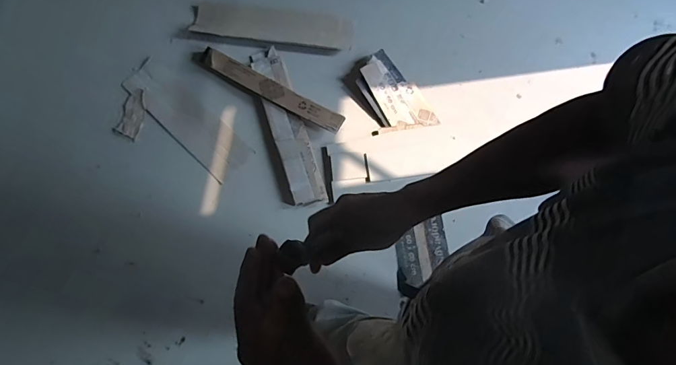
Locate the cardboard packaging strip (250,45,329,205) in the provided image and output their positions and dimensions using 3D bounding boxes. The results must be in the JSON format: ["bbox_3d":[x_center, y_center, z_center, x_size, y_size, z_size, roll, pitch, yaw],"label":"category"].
[{"bbox_3d":[-0.185,-0.212,1.426,0.121,0.024,0.616,-18,74,-4],"label":"cardboard packaging strip"}]

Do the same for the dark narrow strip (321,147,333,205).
[{"bbox_3d":[-0.034,-0.033,1.372,0.029,0.014,0.196,-7,74,-1],"label":"dark narrow strip"}]

